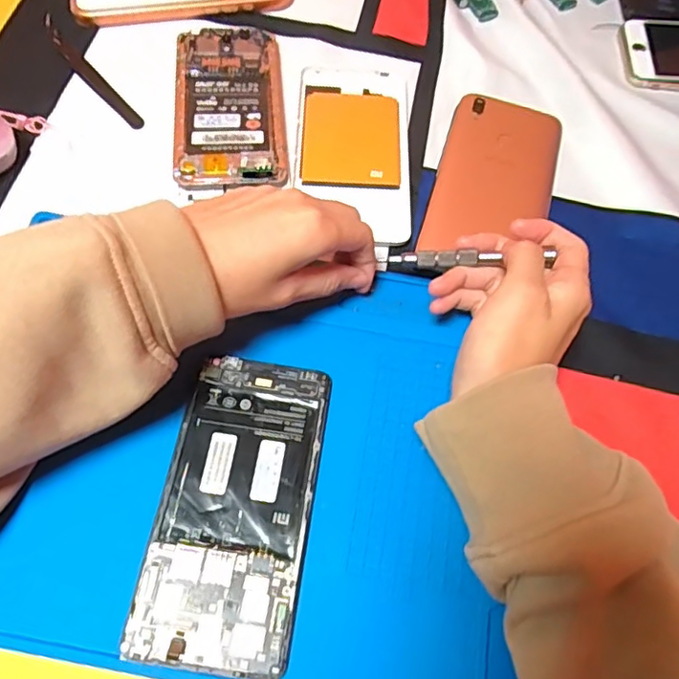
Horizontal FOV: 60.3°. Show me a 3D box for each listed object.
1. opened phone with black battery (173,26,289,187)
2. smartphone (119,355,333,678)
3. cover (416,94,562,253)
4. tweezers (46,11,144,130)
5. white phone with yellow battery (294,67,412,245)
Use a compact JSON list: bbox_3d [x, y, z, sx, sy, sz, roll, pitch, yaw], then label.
[{"bbox_3d":[-0.075,-0.159,0.398,0.069,0.014,0.138,-4,65,-5],"label":"opened phone with black battery"},{"bbox_3d":[-0.050,0.080,0.289,0.071,0.011,0.146,9,64,1],"label":"smartphone"},{"bbox_3d":[0.102,-0.106,0.383,0.075,0.008,0.136,16,65,5],"label":"cover"},{"bbox_3d":[-0.175,-0.187,0.409,0.012,0.008,0.120,-38,72,-18],"label":"tweezers"},{"bbox_3d":[0.010,-0.130,0.394,0.076,0.004,0.148,3,65,-2],"label":"white phone with yellow battery"}]

